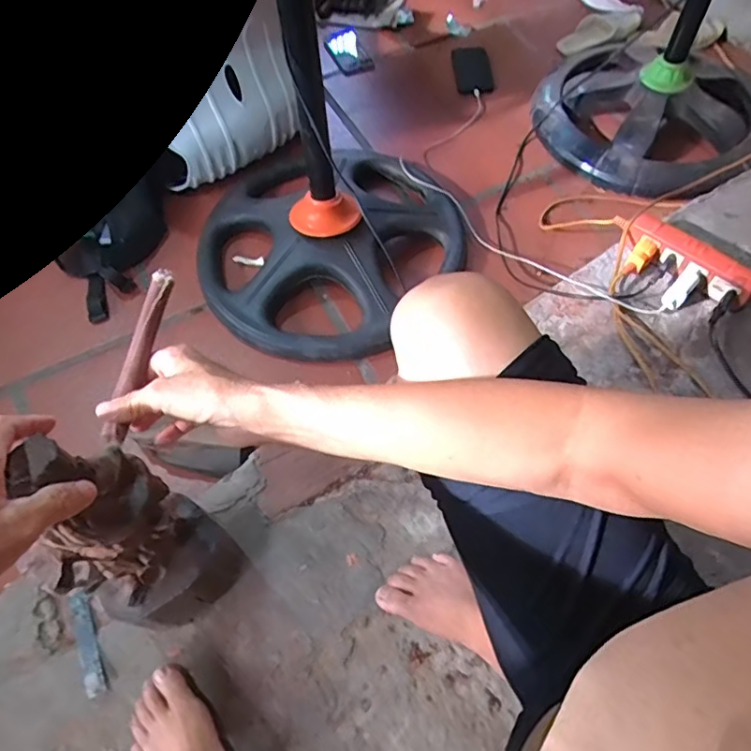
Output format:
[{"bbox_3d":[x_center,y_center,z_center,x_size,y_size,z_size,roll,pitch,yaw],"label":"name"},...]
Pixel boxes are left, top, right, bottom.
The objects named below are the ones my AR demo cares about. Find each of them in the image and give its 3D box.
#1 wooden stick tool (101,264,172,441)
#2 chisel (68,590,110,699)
[{"bbox_3d":[-0.180,-0.015,0.413,0.017,0.017,0.134,13,84,9],"label":"wooden stick tool"},{"bbox_3d":[-0.327,0.302,0.611,0.022,0.009,0.113,-24,61,-12],"label":"chisel"}]

